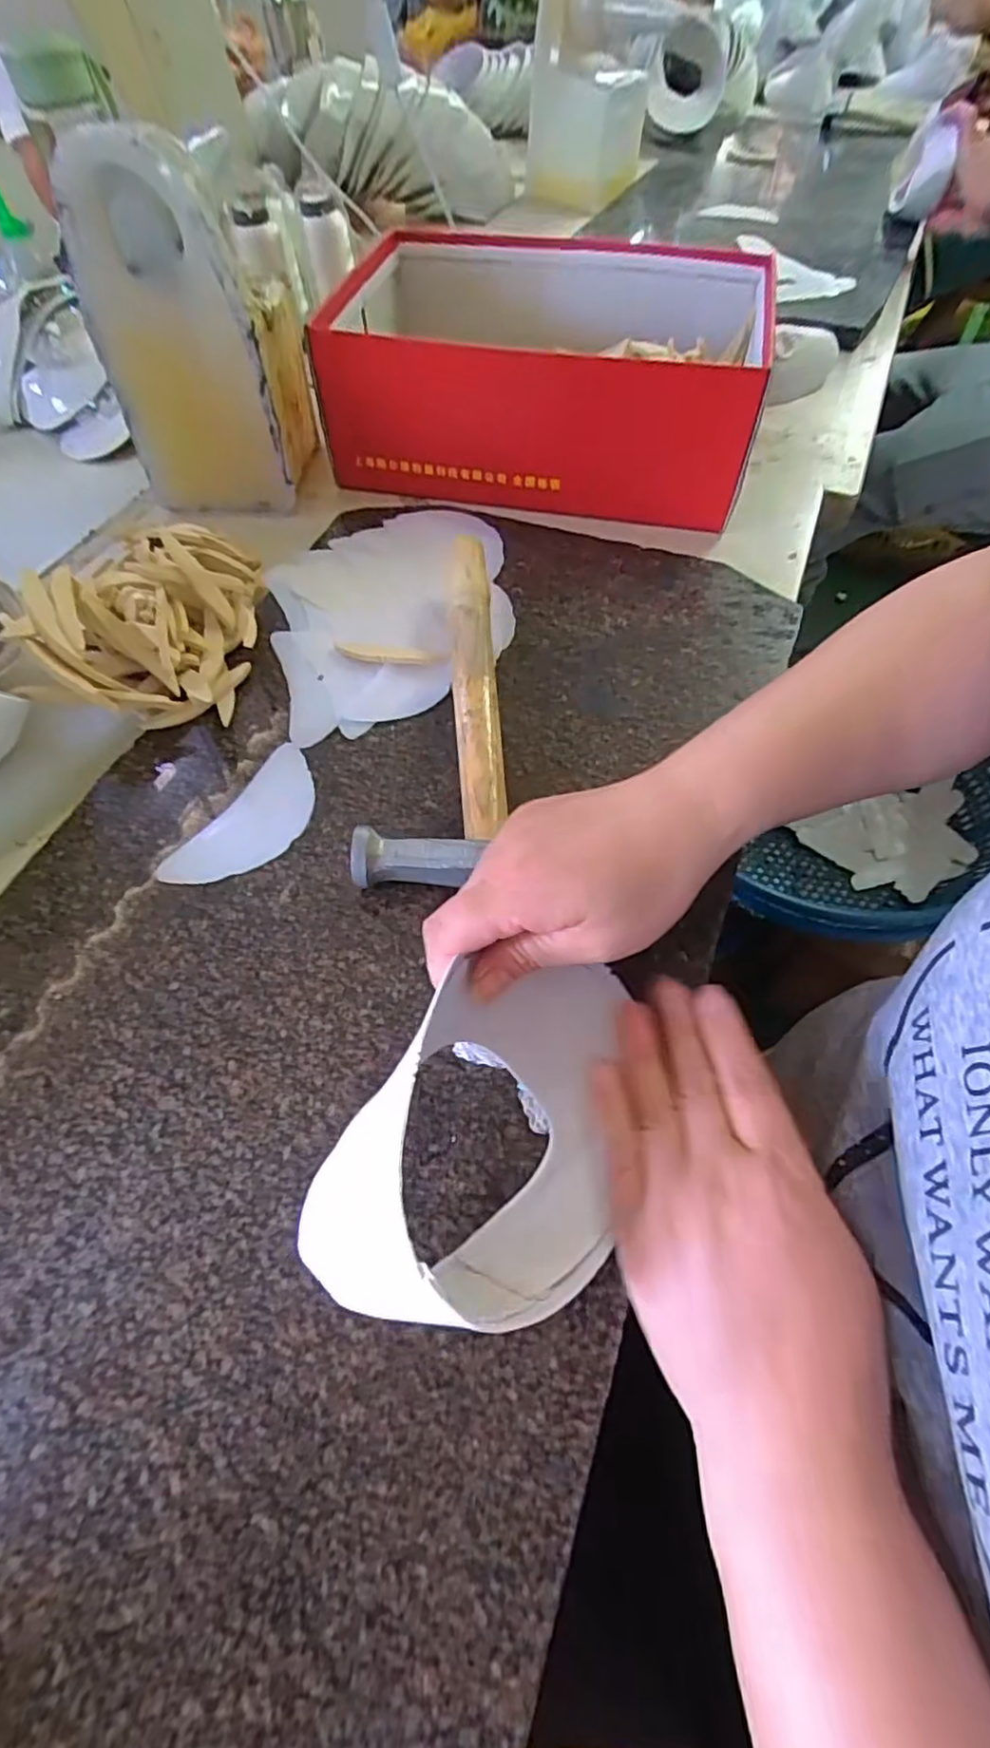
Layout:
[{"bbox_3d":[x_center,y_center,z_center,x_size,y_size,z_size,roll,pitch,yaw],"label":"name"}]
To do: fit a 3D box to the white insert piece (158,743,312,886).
[{"bbox_3d":[-0.127,-0.028,0.354,0.045,0.004,0.099,26,63,15],"label":"white insert piece"}]

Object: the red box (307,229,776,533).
[{"bbox_3d":[0.036,-0.415,0.528,0.330,0.089,0.233,11,60,7],"label":"red box"}]

